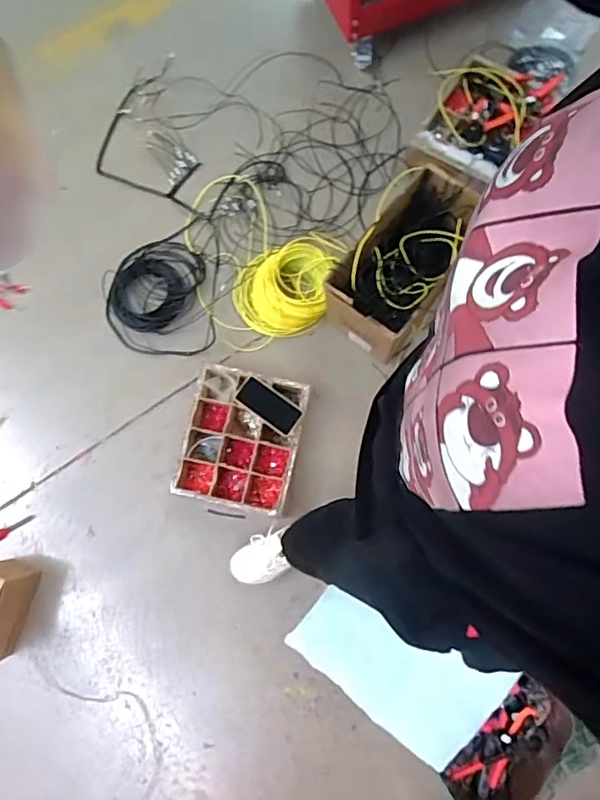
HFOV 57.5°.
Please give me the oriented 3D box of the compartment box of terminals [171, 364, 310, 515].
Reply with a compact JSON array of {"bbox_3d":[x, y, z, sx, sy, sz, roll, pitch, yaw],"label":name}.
[{"bbox_3d":[-0.140,0.098,1.360,0.260,0.118,0.321,13,80,3],"label":"compartment box of terminals"}]

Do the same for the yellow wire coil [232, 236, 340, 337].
[{"bbox_3d":[-0.049,-0.306,1.454,0.249,0.085,0.252,0,79,1],"label":"yellow wire coil"}]

